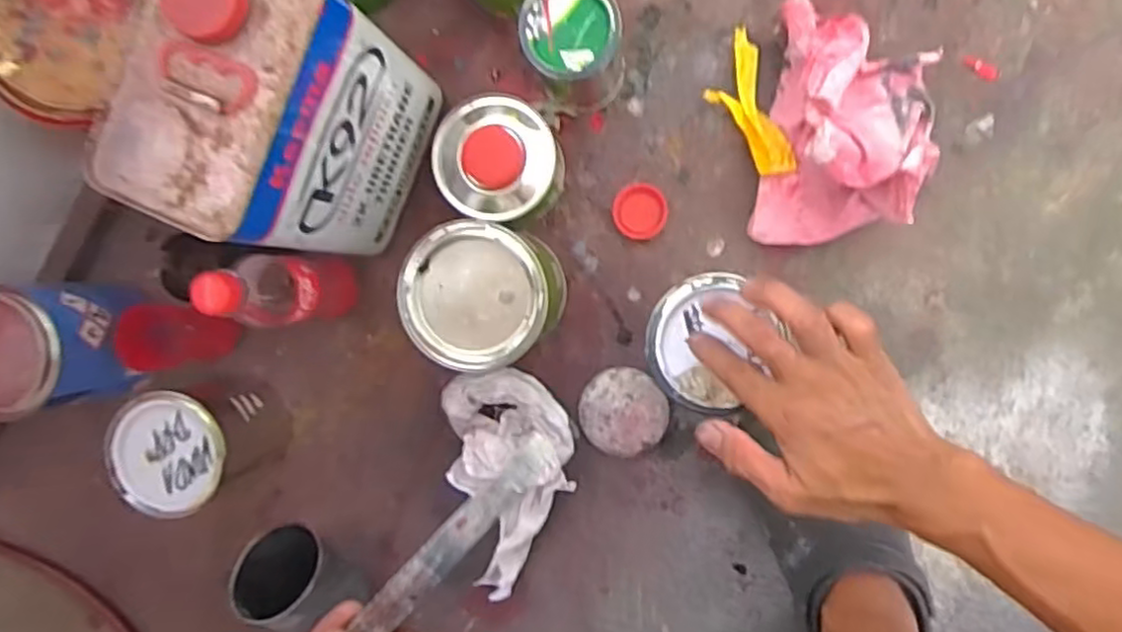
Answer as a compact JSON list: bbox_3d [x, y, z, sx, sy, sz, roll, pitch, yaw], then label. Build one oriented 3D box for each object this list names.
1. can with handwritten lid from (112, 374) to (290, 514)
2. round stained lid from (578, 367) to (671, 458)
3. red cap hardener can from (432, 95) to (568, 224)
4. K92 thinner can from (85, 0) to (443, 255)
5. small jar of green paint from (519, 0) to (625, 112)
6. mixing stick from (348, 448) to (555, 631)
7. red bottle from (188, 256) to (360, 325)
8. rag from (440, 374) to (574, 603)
[{"bbox_3d":[-0.321,0.114,0.645,0.113,0.108,0.105,-21,89,9],"label":"can with handwritten lid"},{"bbox_3d":[0.056,0.085,0.628,0.076,0.019,0.075,11,94,8],"label":"round stained lid"},{"bbox_3d":[-0.051,-0.131,0.597,0.099,0.088,0.100,0,92,9],"label":"red cap hardener can"},{"bbox_3d":[-0.191,-0.139,0.505,0.104,0.219,0.166,25,95,6],"label":"K92 thinner can"},{"bbox_3d":[0.013,-0.215,0.567,0.072,0.105,0.075,0,92,9],"label":"small jar of green paint"},{"bbox_3d":[-0.066,0.139,0.431,0.024,0.008,0.155,45,87,-8],"label":"mixing stick"},{"bbox_3d":[-0.224,-0.021,0.569,0.058,0.200,0.054,1,92,9],"label":"red bottle"},{"bbox_3d":[-0.039,0.147,0.627,0.110,0.059,0.202,-10,91,9],"label":"rag"}]

